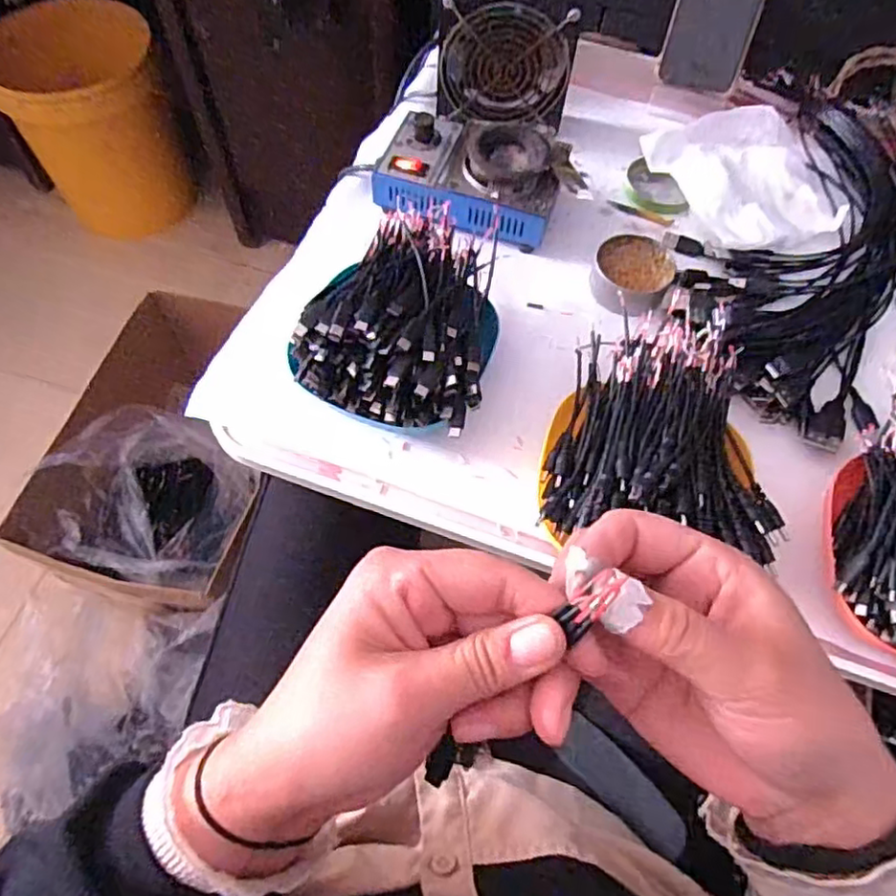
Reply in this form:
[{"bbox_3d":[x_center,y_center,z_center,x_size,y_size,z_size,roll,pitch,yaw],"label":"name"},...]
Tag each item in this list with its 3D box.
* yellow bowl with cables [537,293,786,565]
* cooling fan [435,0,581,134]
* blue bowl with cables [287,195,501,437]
[{"bbox_3d":[0.136,-0.009,0.432,0.145,0.067,0.181,4,63,0],"label":"yellow bowl with cables"},{"bbox_3d":[0.051,-0.346,0.592,0.120,0.105,0.042,-4,63,-4],"label":"cooling fan"},{"bbox_3d":[-0.018,-0.103,0.473,0.120,0.077,0.186,20,64,8],"label":"blue bowl with cables"}]

